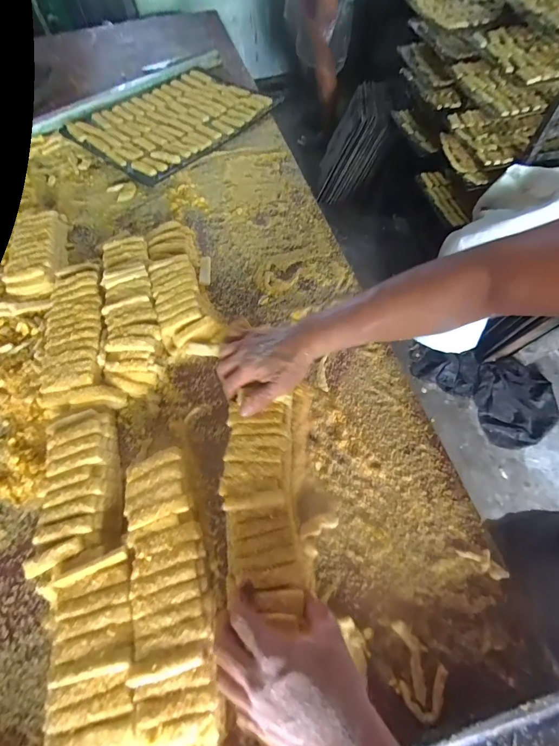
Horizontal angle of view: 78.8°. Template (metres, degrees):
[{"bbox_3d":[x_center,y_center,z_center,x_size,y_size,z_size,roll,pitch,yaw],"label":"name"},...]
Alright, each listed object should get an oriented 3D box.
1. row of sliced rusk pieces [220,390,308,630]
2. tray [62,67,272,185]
[{"bbox_3d":[-0.020,0.140,0.391,0.083,0.038,0.221,-7,61,-1],"label":"row of sliced rusk pieces"},{"bbox_3d":[-0.274,-0.644,0.857,0.361,0.026,0.429,39,69,20],"label":"tray"}]

